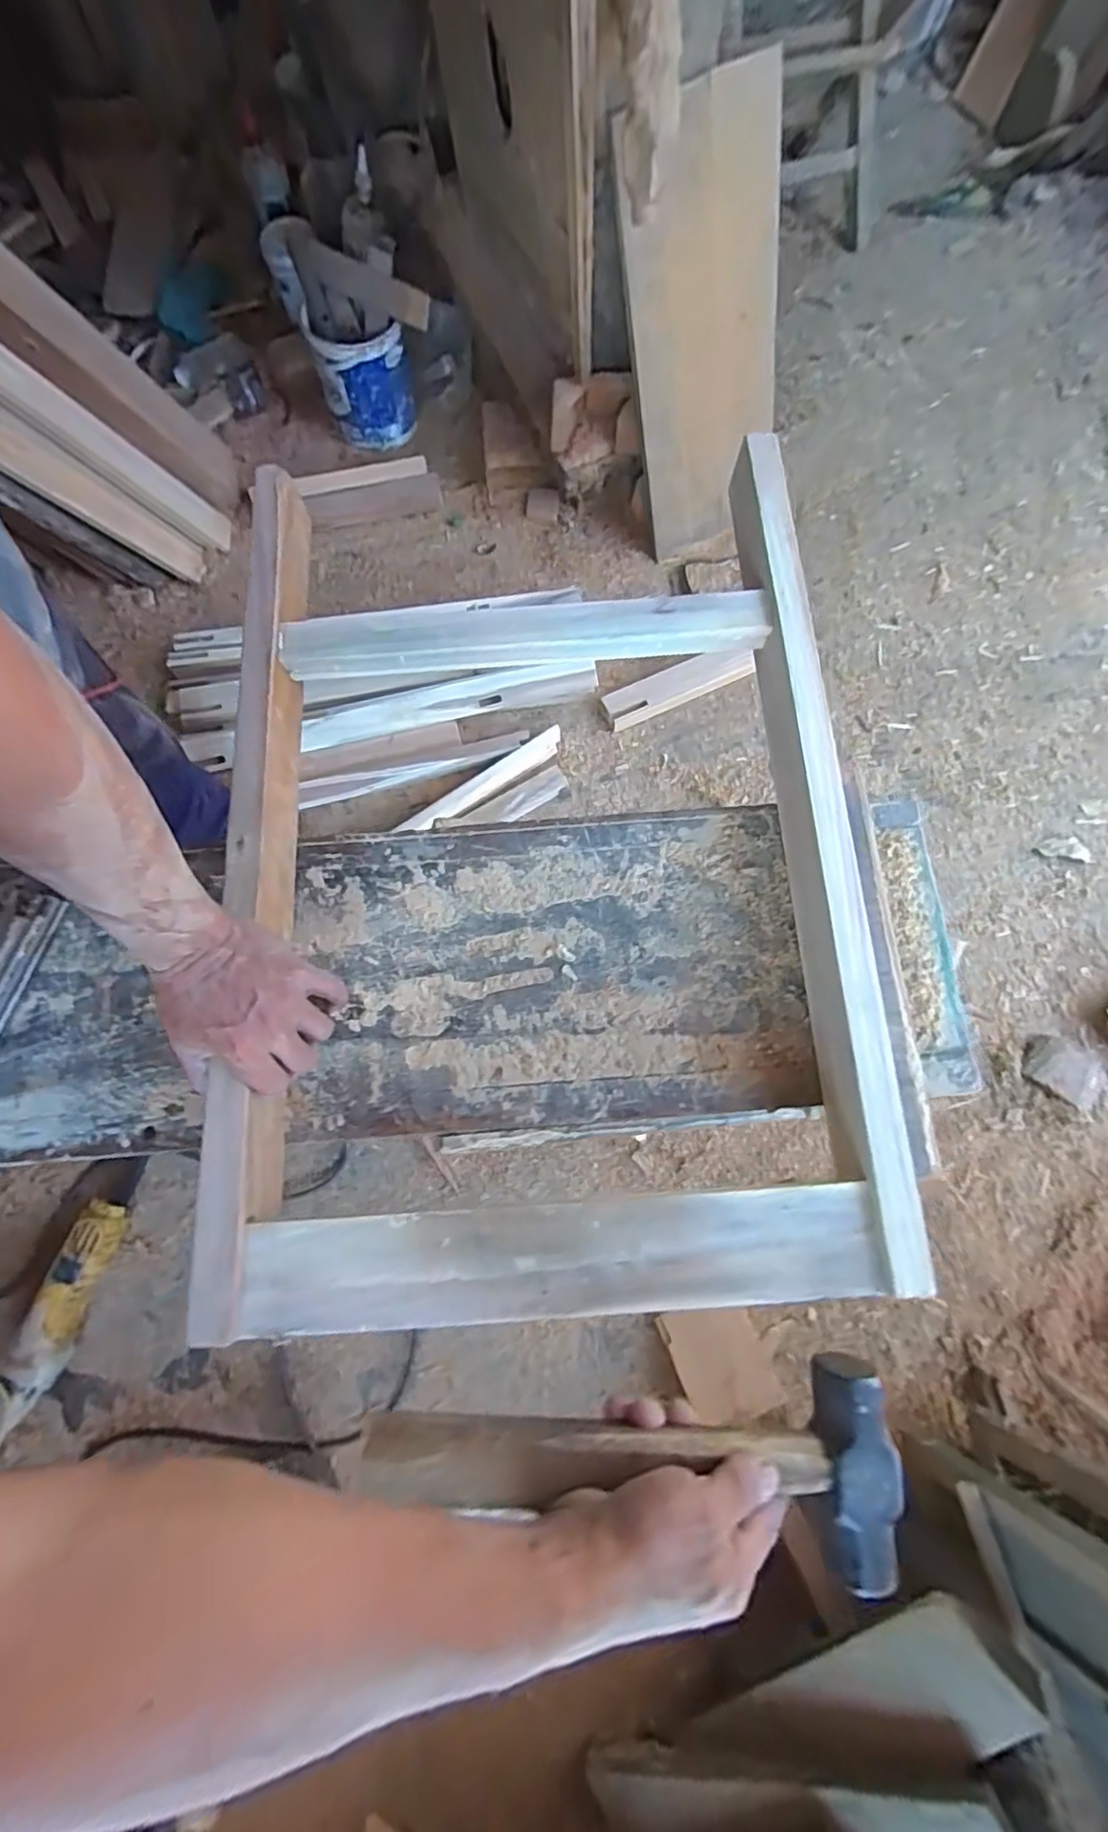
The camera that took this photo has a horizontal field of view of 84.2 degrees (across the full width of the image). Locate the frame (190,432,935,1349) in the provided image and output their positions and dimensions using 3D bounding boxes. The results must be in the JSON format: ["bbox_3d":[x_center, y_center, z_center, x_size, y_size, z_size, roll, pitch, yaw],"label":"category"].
[{"bbox_3d":[-0.005,-0.064,0.499,0.507,0.080,0.684,-4,74,0],"label":"frame"}]

